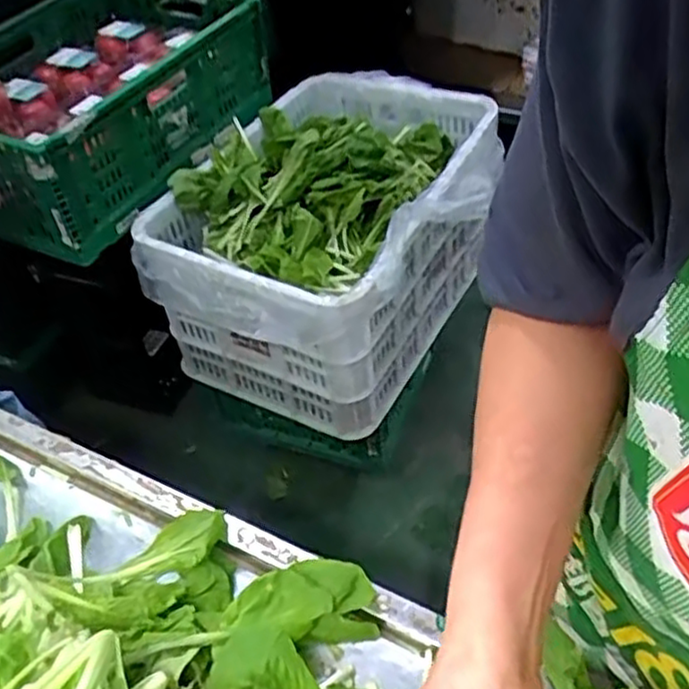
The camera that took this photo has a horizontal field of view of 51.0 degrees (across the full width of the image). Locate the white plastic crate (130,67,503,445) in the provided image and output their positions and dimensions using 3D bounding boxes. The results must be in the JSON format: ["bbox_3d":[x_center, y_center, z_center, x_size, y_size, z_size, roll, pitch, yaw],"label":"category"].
[{"bbox_3d":[-0.004,-0.189,1.320,0.451,0.403,0.652,15,50,20],"label":"white plastic crate"}]

